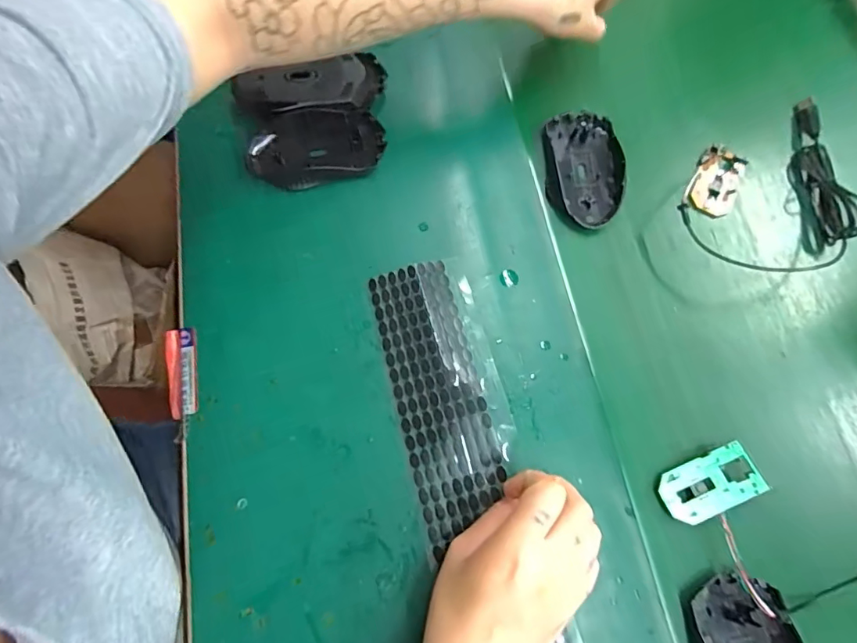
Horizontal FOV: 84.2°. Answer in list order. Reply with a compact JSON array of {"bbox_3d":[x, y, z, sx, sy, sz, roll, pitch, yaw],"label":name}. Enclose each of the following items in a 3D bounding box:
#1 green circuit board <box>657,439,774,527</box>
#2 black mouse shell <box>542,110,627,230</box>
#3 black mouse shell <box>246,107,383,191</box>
[{"bbox_3d":[0.196,0.114,0.331,0.067,0.012,0.037,-22,73,-9],"label":"green circuit board"},{"bbox_3d":[0.135,-0.135,0.412,0.062,0.017,0.109,1,70,-1],"label":"black mouse shell"},{"bbox_3d":[-0.094,-0.145,0.400,0.111,0.019,0.064,-7,71,-4],"label":"black mouse shell"}]

